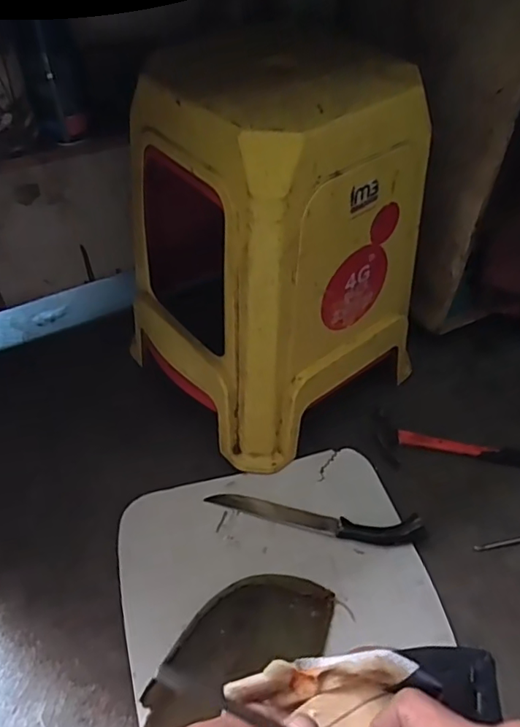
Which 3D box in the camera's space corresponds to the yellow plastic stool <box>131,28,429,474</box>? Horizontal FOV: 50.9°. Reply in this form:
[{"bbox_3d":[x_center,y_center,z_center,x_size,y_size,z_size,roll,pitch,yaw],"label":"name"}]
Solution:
[{"bbox_3d":[0.014,-0.146,0.746,0.321,0.463,0.327,-29,57,-25],"label":"yellow plastic stool"}]

